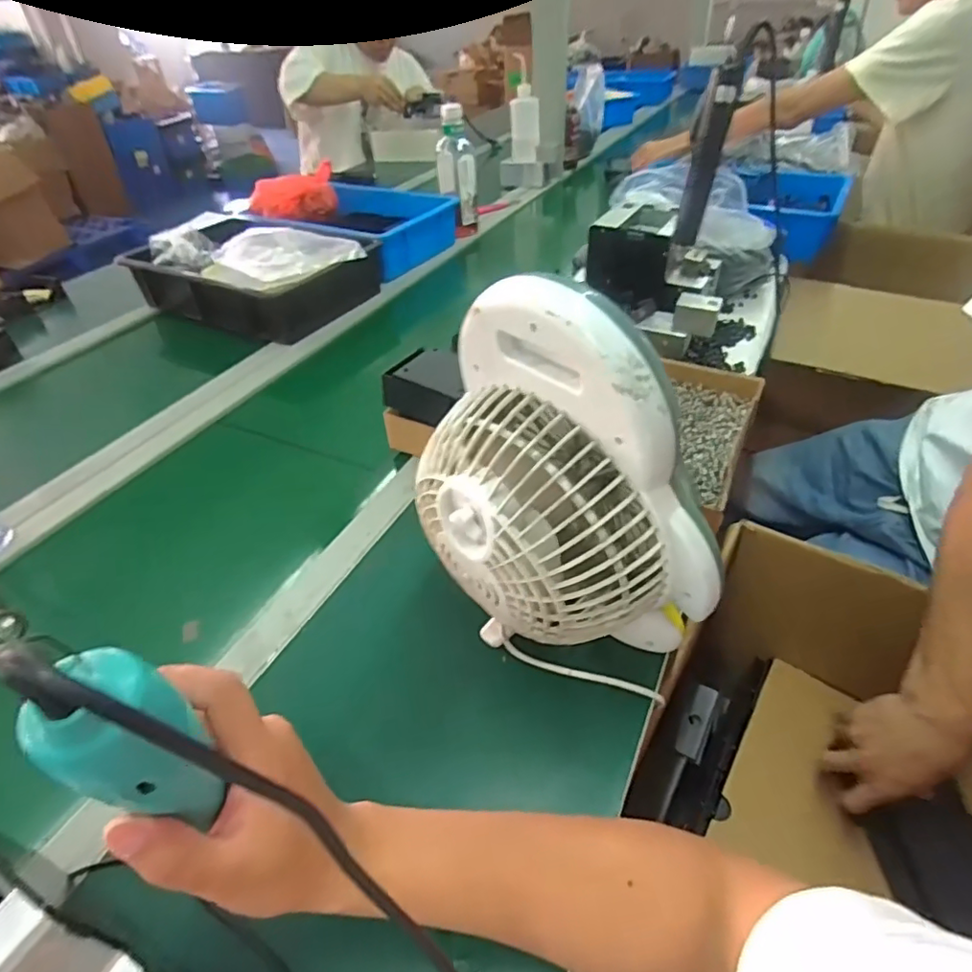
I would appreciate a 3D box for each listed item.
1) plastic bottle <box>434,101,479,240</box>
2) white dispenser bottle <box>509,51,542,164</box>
[{"bbox_3d":[-0.064,-0.668,1.216,0.086,0.230,0.089,-1,41,1],"label":"plastic bottle"},{"bbox_3d":[0.106,-0.997,1.509,0.080,0.223,0.089,3,42,5],"label":"white dispenser bottle"}]

